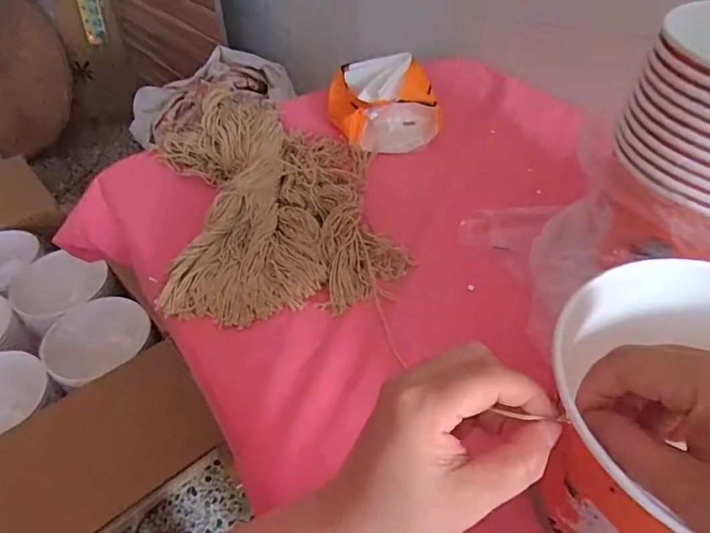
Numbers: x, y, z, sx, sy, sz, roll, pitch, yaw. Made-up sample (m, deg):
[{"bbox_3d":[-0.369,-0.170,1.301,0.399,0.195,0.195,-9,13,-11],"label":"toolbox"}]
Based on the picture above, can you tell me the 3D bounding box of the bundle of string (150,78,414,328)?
[{"bbox_3d":[-0.090,-0.087,0.511,0.226,0.054,0.324,-13,47,-10],"label":"bundle of string"}]

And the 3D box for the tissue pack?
[{"bbox_3d":[0.033,-0.207,0.606,0.121,0.078,0.131,-9,46,-6],"label":"tissue pack"}]

